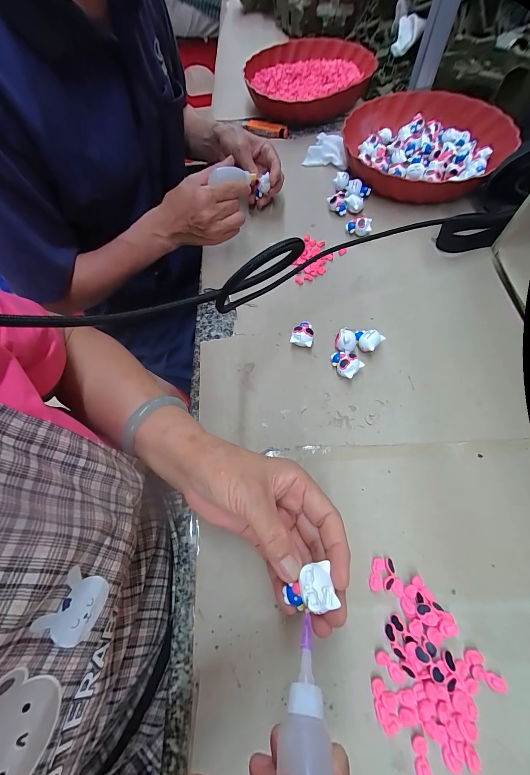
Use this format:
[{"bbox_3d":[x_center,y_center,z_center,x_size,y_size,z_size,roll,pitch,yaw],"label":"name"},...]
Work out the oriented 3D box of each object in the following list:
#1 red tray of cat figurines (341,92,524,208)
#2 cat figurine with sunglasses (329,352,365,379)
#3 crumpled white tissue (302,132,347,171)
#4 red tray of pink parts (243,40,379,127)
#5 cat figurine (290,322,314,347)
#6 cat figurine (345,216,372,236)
[{"bbox_3d":[0.249,-0.373,0.460,0.231,0.044,0.235,-2,65,2],"label":"red tray of cat figurines"},{"bbox_3d":[0.087,-0.026,0.326,0.034,0.021,0.025,41,73,19],"label":"cat figurine with sunglasses"},{"bbox_3d":[0.103,-0.393,0.490,0.070,0.024,0.060,11,66,8],"label":"crumpled white tissue"},{"bbox_3d":[0.086,-0.589,0.569,0.240,0.048,0.251,-12,65,-2],"label":"red tray of pink parts"},{"bbox_3d":[0.044,-0.060,0.344,0.024,0.021,0.028,14,67,9],"label":"cat figurine"},{"bbox_3d":[0.133,-0.227,0.412,0.035,0.022,0.013,-5,65,1],"label":"cat figurine"}]

